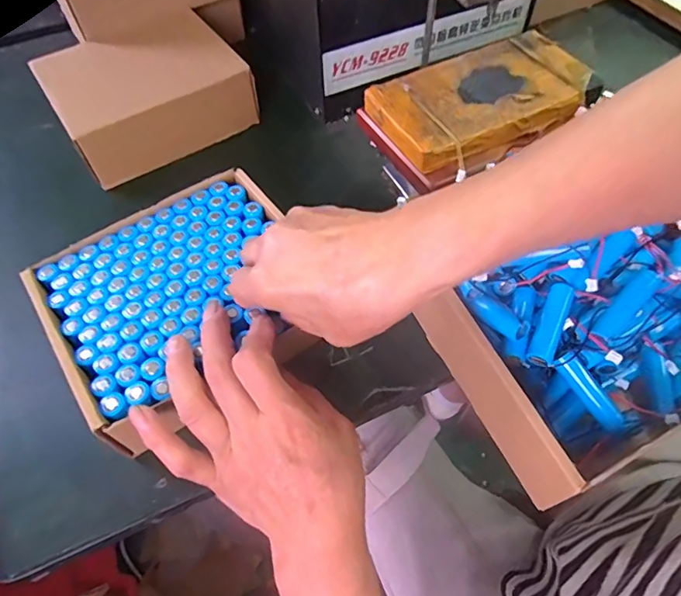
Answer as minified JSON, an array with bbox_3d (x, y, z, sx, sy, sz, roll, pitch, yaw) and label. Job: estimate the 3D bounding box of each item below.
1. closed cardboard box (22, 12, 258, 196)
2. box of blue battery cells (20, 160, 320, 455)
[{"bbox_3d":[-0.178,-0.191,0.463,0.161,0.059,0.135,-30,61,-16],"label":"closed cardboard box"},{"bbox_3d":[-0.102,-0.003,0.330,0.160,0.043,0.140,-33,62,-18],"label":"box of blue battery cells"}]

